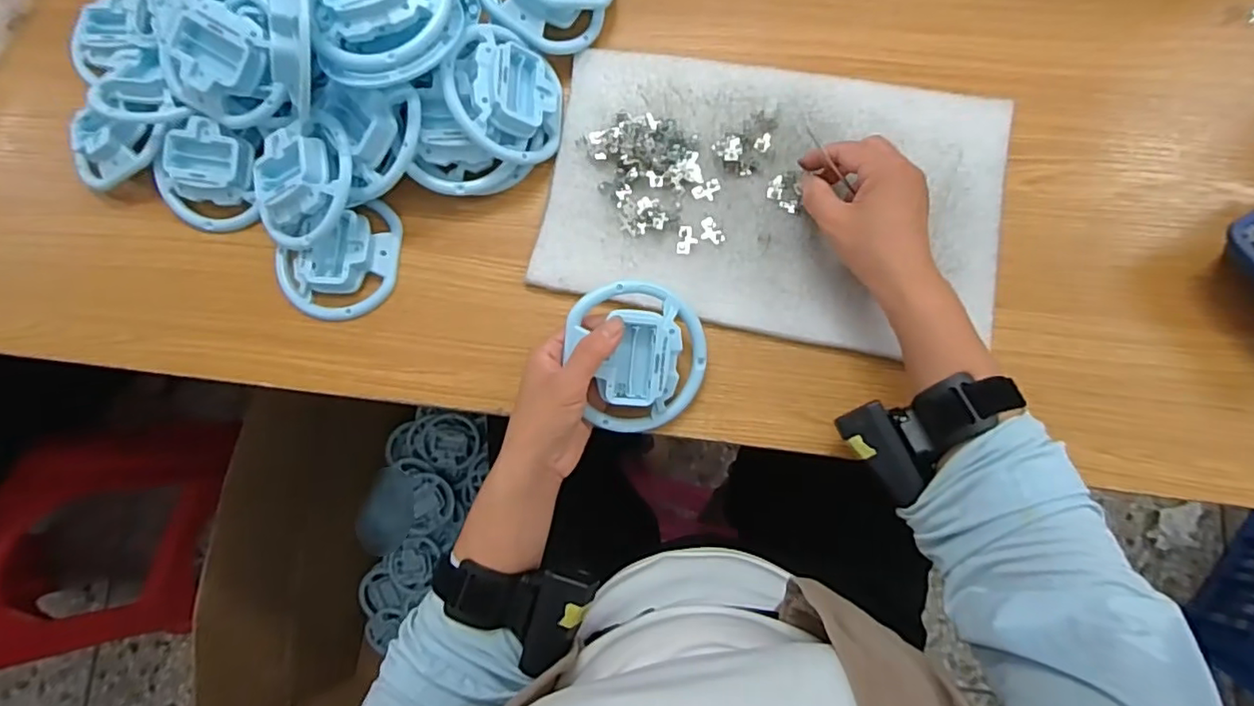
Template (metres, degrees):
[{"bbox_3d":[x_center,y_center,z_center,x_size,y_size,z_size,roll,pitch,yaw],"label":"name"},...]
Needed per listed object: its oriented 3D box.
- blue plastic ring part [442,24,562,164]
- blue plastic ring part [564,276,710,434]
[{"bbox_3d":[-0.090,-0.196,0.449,0.094,0.028,0.101,-8,91,-36],"label":"blue plastic ring part"},{"bbox_3d":[0.010,0.002,0.413,0.088,0.032,0.101,-26,109,-20],"label":"blue plastic ring part"}]

